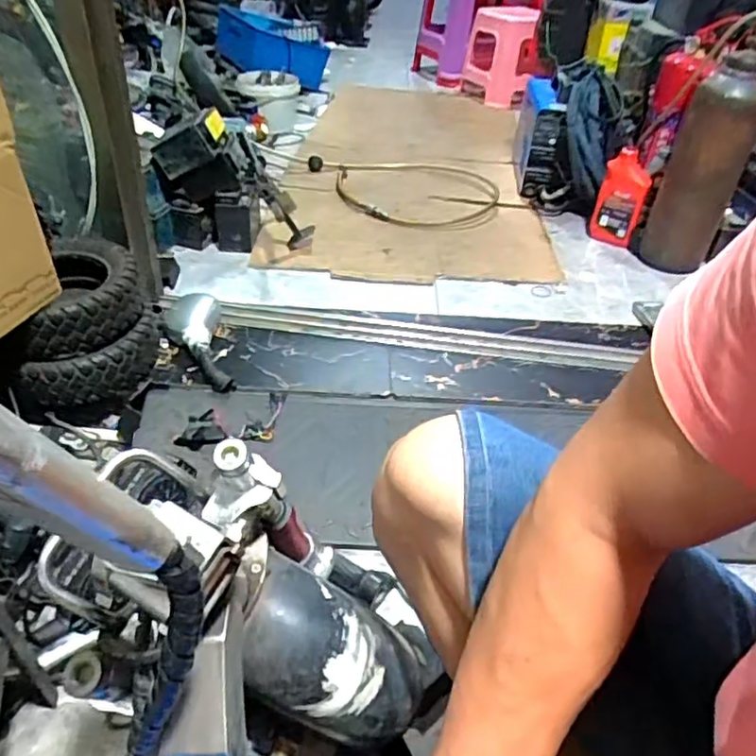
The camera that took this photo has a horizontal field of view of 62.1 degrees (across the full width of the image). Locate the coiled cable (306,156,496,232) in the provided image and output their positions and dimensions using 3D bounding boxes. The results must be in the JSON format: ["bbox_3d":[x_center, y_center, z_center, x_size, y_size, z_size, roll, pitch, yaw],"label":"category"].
[{"bbox_3d":[0.090,-0.515,1.762,0.497,0.048,0.471,-7,40,-14],"label":"coiled cable"}]

